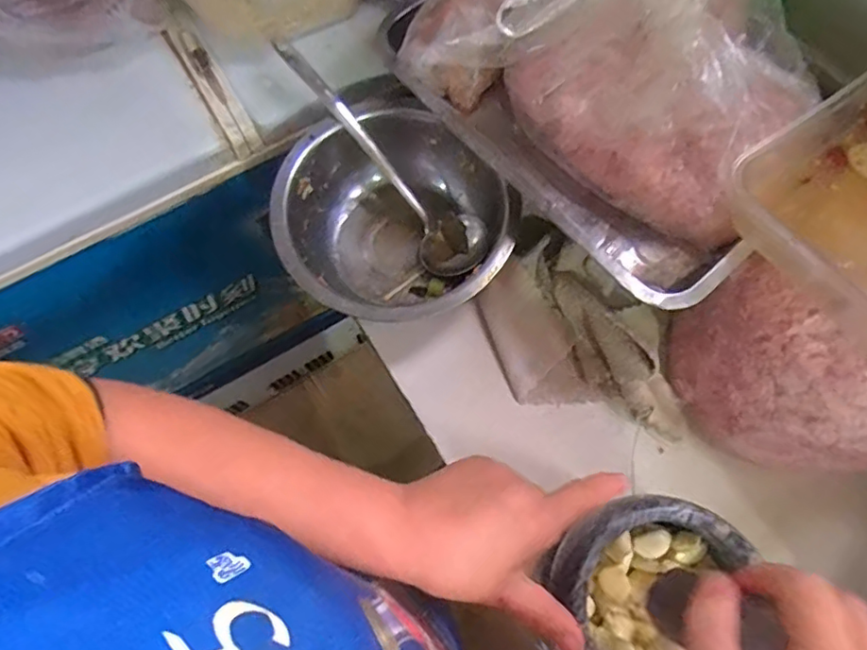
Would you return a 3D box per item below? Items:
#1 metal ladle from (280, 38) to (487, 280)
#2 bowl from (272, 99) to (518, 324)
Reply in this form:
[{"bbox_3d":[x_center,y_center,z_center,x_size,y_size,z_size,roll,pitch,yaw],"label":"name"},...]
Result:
[{"bbox_3d":[-0.051,-0.164,0.573,0.062,0.059,0.274,-43,97,-12],"label":"metal ladle"},{"bbox_3d":[-0.038,-0.096,0.571,0.208,0.100,0.217,0,71,1],"label":"bowl"}]

